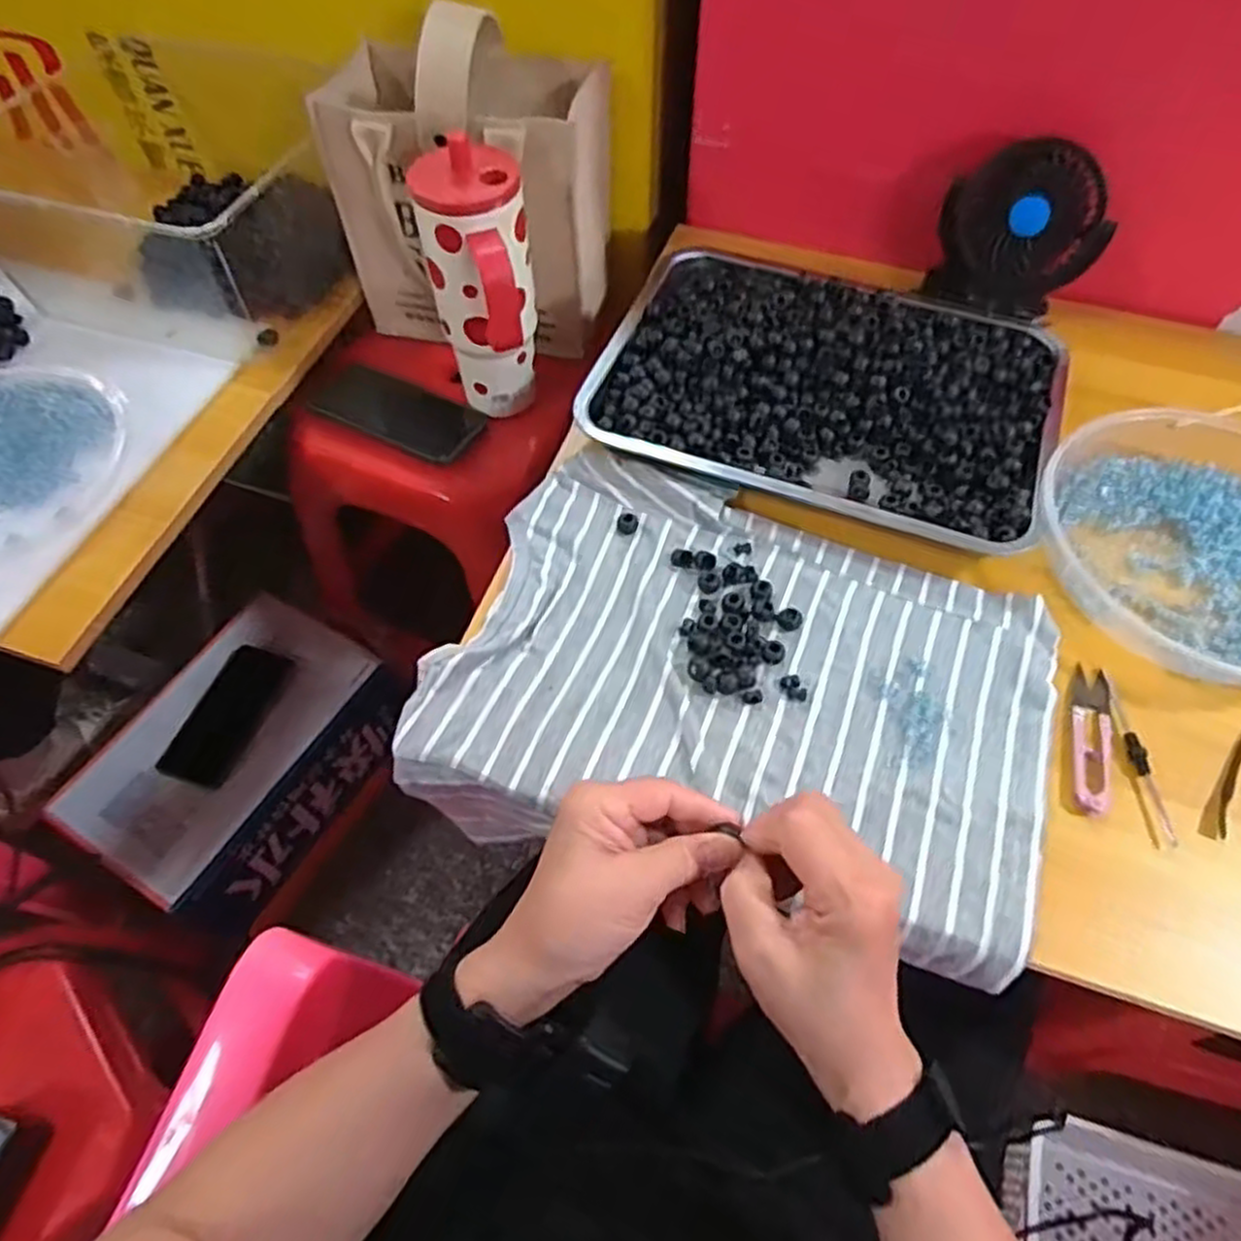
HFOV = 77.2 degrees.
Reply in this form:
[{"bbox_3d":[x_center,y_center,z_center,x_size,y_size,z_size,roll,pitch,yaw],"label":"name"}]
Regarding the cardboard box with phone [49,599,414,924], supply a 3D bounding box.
[{"bbox_3d":[-0.438,0.161,0.921,0.218,0.162,0.322,30,64,17],"label":"cardboard box with phone"}]

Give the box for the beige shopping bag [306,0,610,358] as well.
[{"bbox_3d":[-0.135,-0.404,0.718,0.236,0.257,0.146,15,60,9],"label":"beige shopping bag"}]

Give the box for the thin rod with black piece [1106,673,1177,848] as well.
[{"bbox_3d":[0.319,0.083,0.479,0.009,0.005,0.109,-4,59,-2],"label":"thin rod with black piece"}]

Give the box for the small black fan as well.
[{"bbox_3d":[0.325,-0.310,0.640,0.127,0.128,0.060,27,63,15],"label":"small black fan"}]

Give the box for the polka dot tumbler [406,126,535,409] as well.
[{"bbox_3d":[-0.114,-0.266,0.658,0.082,0.211,0.106,-8,60,-4],"label":"polka dot tumbler"}]

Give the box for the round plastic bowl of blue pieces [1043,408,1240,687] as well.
[{"bbox_3d":[0.424,-0.063,0.549,0.238,0.045,0.228,0,59,0],"label":"round plastic bowl of blue pieces"}]

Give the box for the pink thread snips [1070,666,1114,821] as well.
[{"bbox_3d":[0.294,0.071,0.482,0.024,0.007,0.100,15,60,9],"label":"pink thread snips"}]

